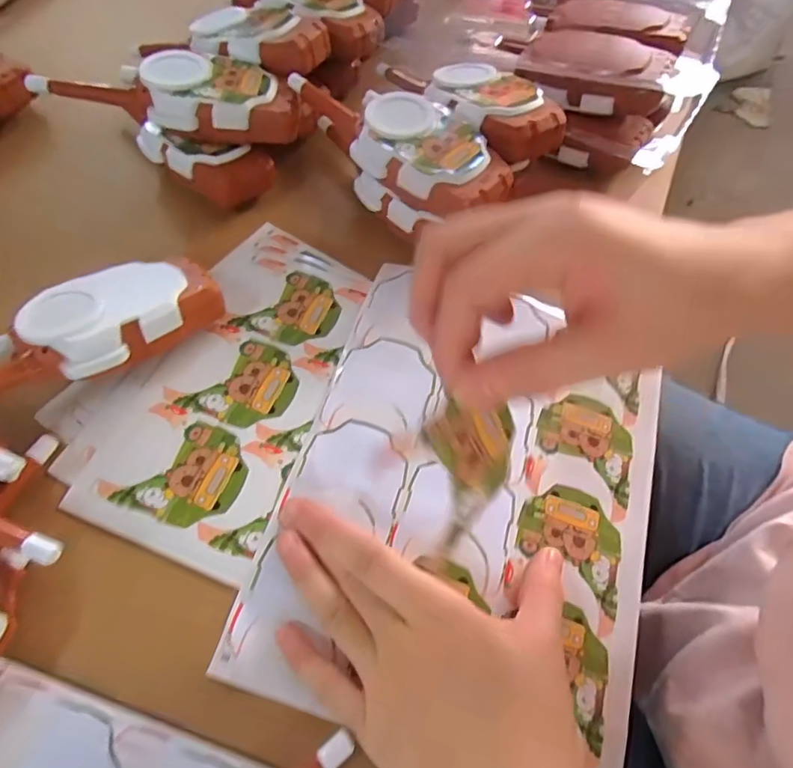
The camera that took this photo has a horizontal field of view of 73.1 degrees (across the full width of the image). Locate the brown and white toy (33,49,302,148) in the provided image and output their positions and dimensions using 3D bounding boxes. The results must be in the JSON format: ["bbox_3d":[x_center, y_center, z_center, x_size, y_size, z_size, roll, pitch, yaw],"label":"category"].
[{"bbox_3d":[-0.154,-0.195,0.369,0.172,0.036,0.063,-6,61,-4],"label":"brown and white toy"}]

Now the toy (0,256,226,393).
[{"bbox_3d":[-0.179,-0.021,0.302,0.068,0.045,0.163,40,67,19],"label":"toy"}]

